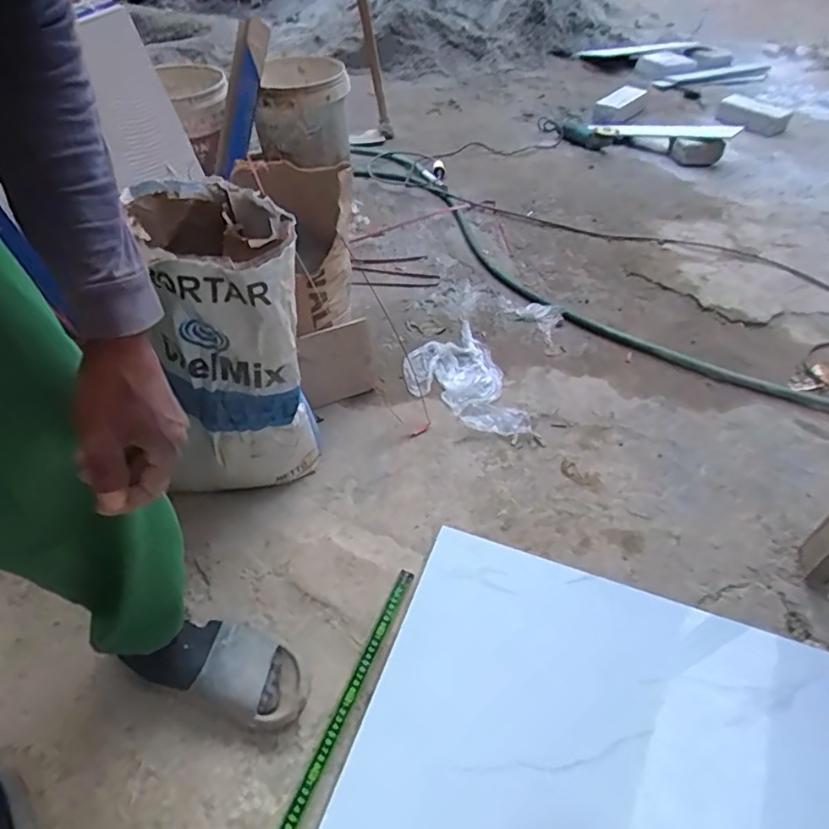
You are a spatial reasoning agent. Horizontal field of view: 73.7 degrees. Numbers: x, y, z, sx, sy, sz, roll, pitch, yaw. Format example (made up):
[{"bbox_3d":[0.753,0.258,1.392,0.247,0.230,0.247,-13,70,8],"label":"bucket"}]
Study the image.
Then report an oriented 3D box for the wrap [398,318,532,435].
[{"bbox_3d":[0.095,-0.076,1.237,0.218,0.034,0.323,-14,48,-11],"label":"wrap"}]

